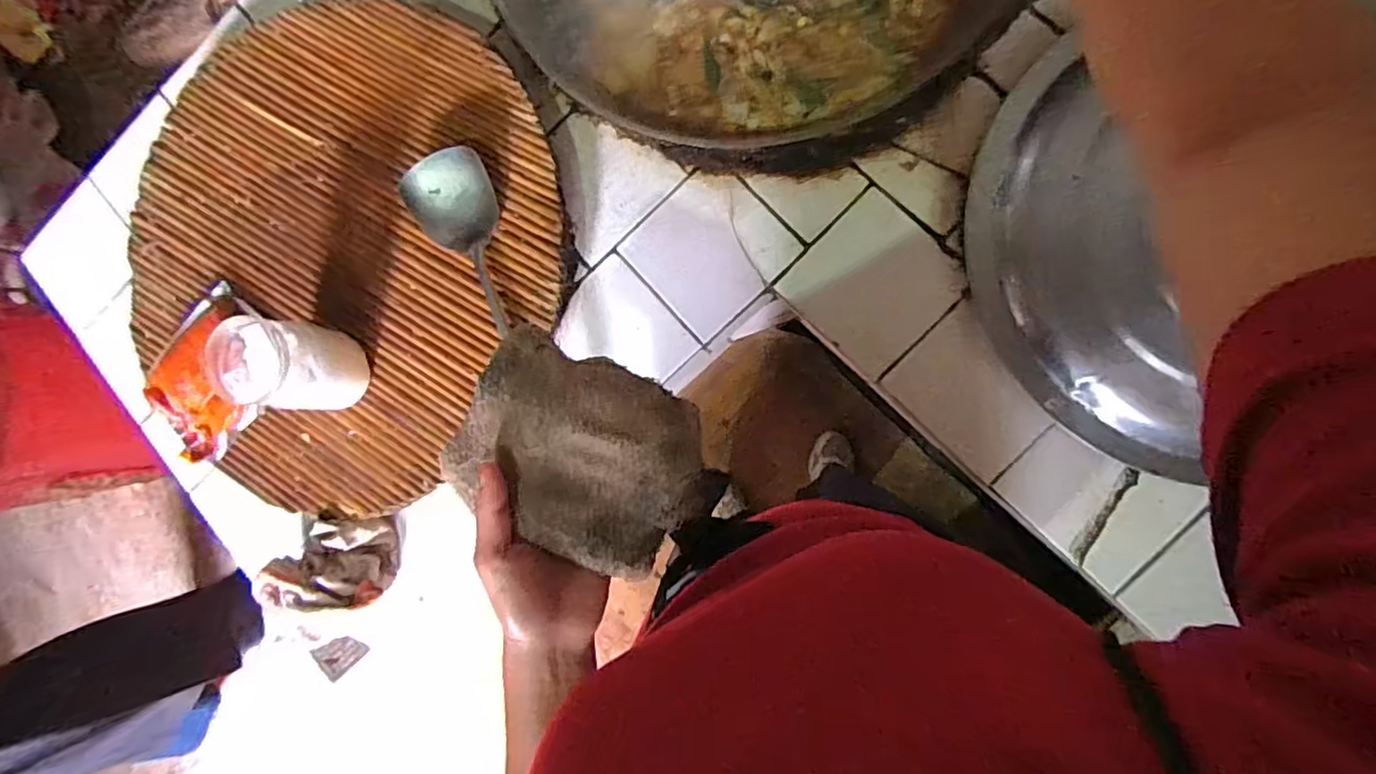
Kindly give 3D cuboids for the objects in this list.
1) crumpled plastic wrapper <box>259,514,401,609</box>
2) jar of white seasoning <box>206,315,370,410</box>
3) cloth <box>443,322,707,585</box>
[{"bbox_3d":[-0.400,0.192,0.685,0.124,0.067,0.102,-1,88,9],"label":"crumpled plastic wrapper"},{"bbox_3d":[-0.397,-0.022,0.618,0.084,0.125,0.081,0,88,9],"label":"jar of white seasoning"},{"bbox_3d":[-0.069,0.042,0.402,0.153,0.027,0.124,27,78,-10],"label":"cloth"}]

